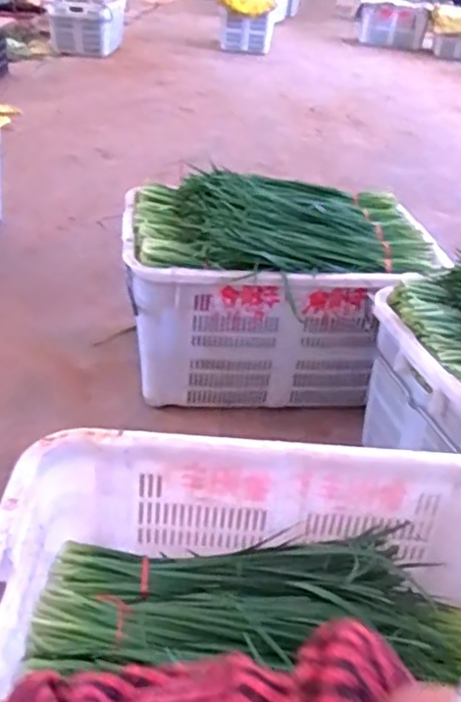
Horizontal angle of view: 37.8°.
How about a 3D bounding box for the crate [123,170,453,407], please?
[{"bbox_3d":[0.096,-0.141,1.548,0.663,0.401,0.408,0,33,-11],"label":"crate"}]

